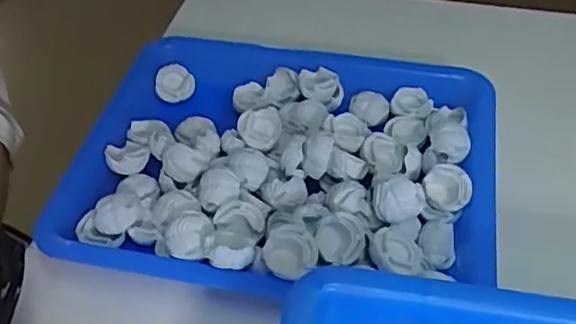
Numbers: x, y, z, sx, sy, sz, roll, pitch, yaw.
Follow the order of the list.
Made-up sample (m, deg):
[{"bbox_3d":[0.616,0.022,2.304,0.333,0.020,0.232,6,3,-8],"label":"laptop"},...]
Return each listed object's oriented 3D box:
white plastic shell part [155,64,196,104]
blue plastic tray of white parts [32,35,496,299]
[{"bbox_3d":[-0.070,-0.048,0.376,0.024,0.005,0.024,-1,73,3],"label":"white plastic shell part"},{"bbox_3d":[-0.001,-0.002,0.329,0.216,0.036,0.171,10,48,11],"label":"blue plastic tray of white parts"}]

